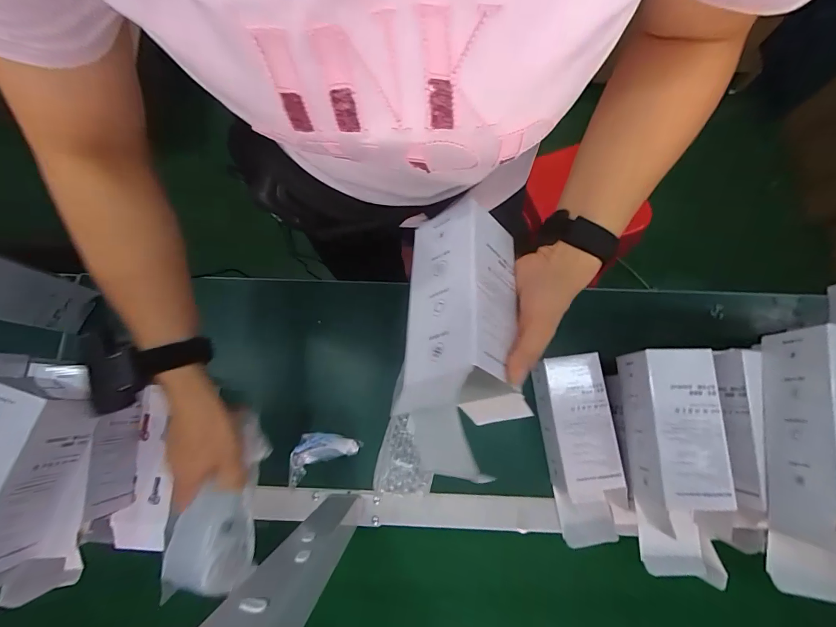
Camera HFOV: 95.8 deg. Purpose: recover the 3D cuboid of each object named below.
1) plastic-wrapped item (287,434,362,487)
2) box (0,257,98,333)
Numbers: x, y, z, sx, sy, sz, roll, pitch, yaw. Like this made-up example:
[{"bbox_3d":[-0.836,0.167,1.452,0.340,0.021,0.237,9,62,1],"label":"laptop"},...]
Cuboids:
[{"bbox_3d":[-0.130,0.182,0.506,0.097,0.015,0.050,-26,79,-5],"label":"plastic-wrapped item"},{"bbox_3d":[-0.530,-0.033,0.488,0.069,0.166,0.078,15,79,4],"label":"box"}]

